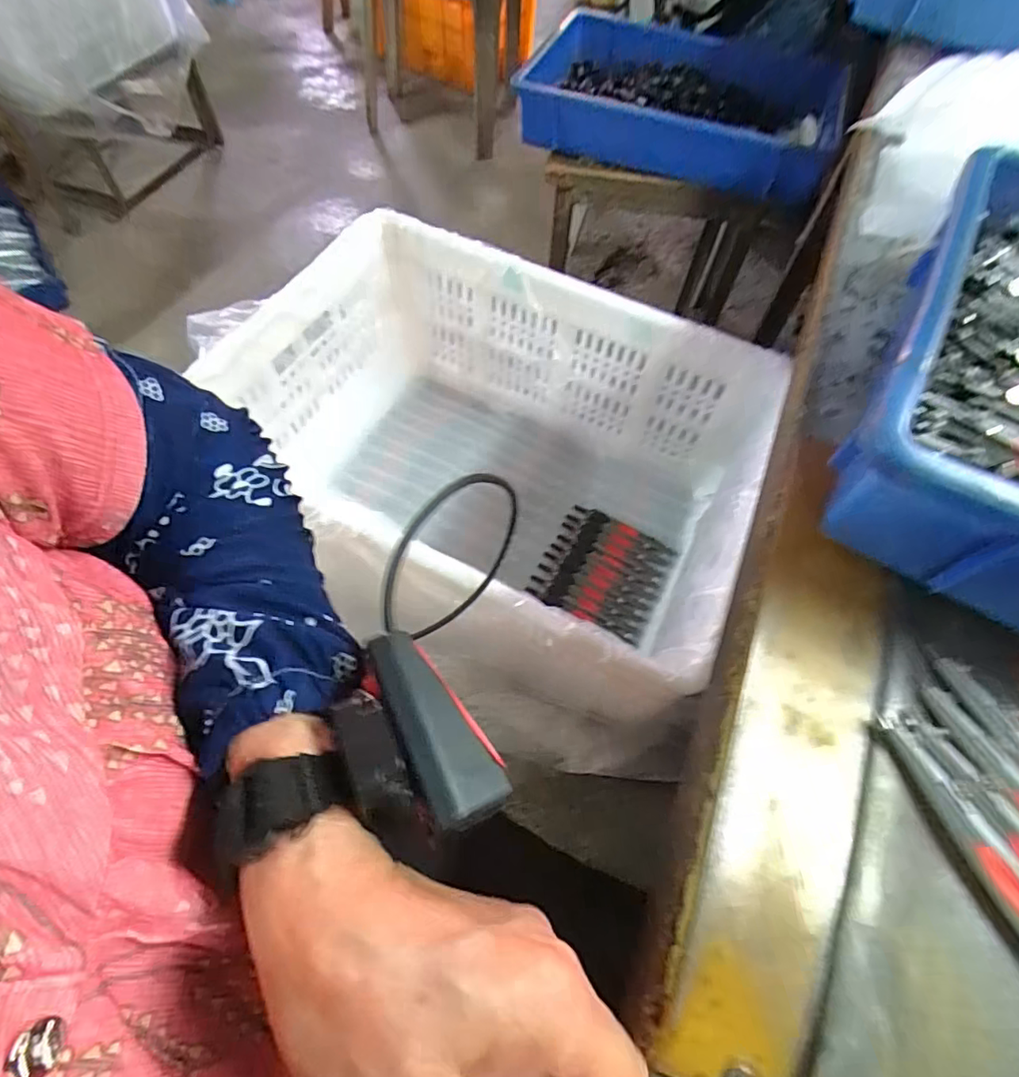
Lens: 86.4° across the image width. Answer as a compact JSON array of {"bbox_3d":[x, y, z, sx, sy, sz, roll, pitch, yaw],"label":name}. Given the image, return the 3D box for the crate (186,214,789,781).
[{"bbox_3d":[-0.021,-0.071,0.545,0.443,0.216,0.345,24,62,11],"label":"crate"}]

